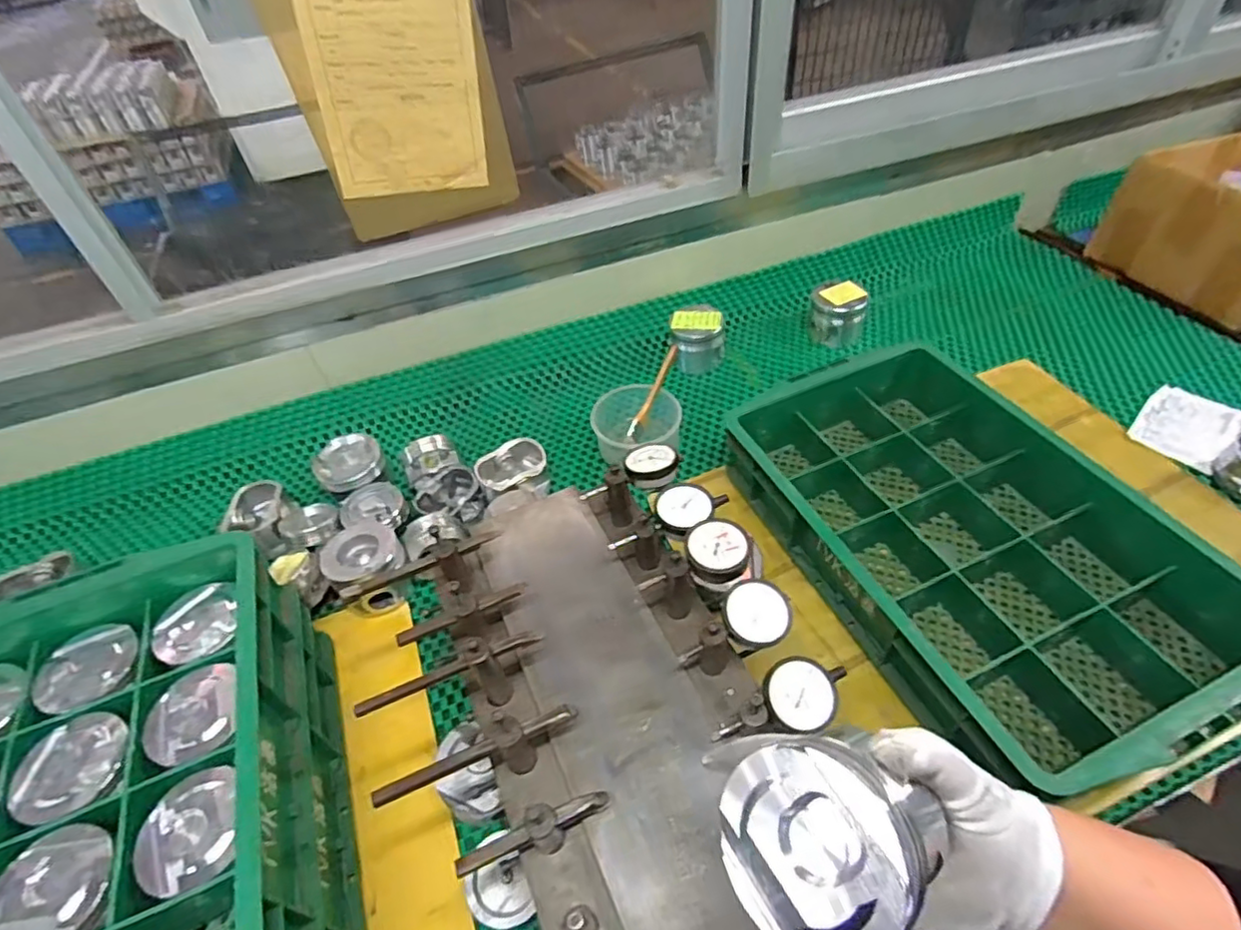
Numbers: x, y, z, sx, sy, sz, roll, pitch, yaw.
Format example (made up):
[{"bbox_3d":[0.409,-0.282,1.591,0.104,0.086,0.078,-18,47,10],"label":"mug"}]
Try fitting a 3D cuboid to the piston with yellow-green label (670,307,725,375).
[{"bbox_3d":[0.125,-0.201,1.003,0.088,0.083,0.077,-3,46,3],"label":"piston with yellow-green label"}]

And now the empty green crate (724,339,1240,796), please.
[{"bbox_3d":[0.369,0.076,0.697,0.307,0.121,0.502,-20,48,-13],"label":"empty green crate"}]

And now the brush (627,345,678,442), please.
[{"bbox_3d":[0.045,-0.104,0.886,0.019,0.023,0.159,20,75,23],"label":"brush"}]

